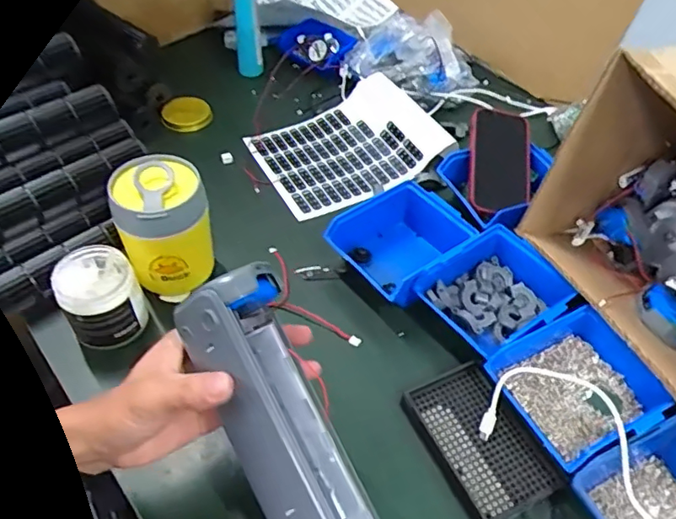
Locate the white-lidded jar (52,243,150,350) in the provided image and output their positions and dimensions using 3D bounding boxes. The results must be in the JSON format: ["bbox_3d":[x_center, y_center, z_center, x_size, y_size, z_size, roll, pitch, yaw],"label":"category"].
[{"bbox_3d":[-0.239,0.039,0.575,0.069,0.085,0.072,2,48,-2],"label":"white-lidded jar"}]

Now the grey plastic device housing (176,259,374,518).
[{"bbox_3d":[-0.013,0.156,0.386,0.077,0.067,0.306,-26,82,-16],"label":"grey plastic device housing"}]

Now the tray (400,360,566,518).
[{"bbox_3d":[0.128,0.164,0.517,0.086,0.028,0.135,-19,52,-19],"label":"tray"}]

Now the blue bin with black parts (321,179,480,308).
[{"bbox_3d":[0.084,-0.012,0.671,0.156,0.092,0.123,-33,56,-21],"label":"blue bin with black parts"}]

